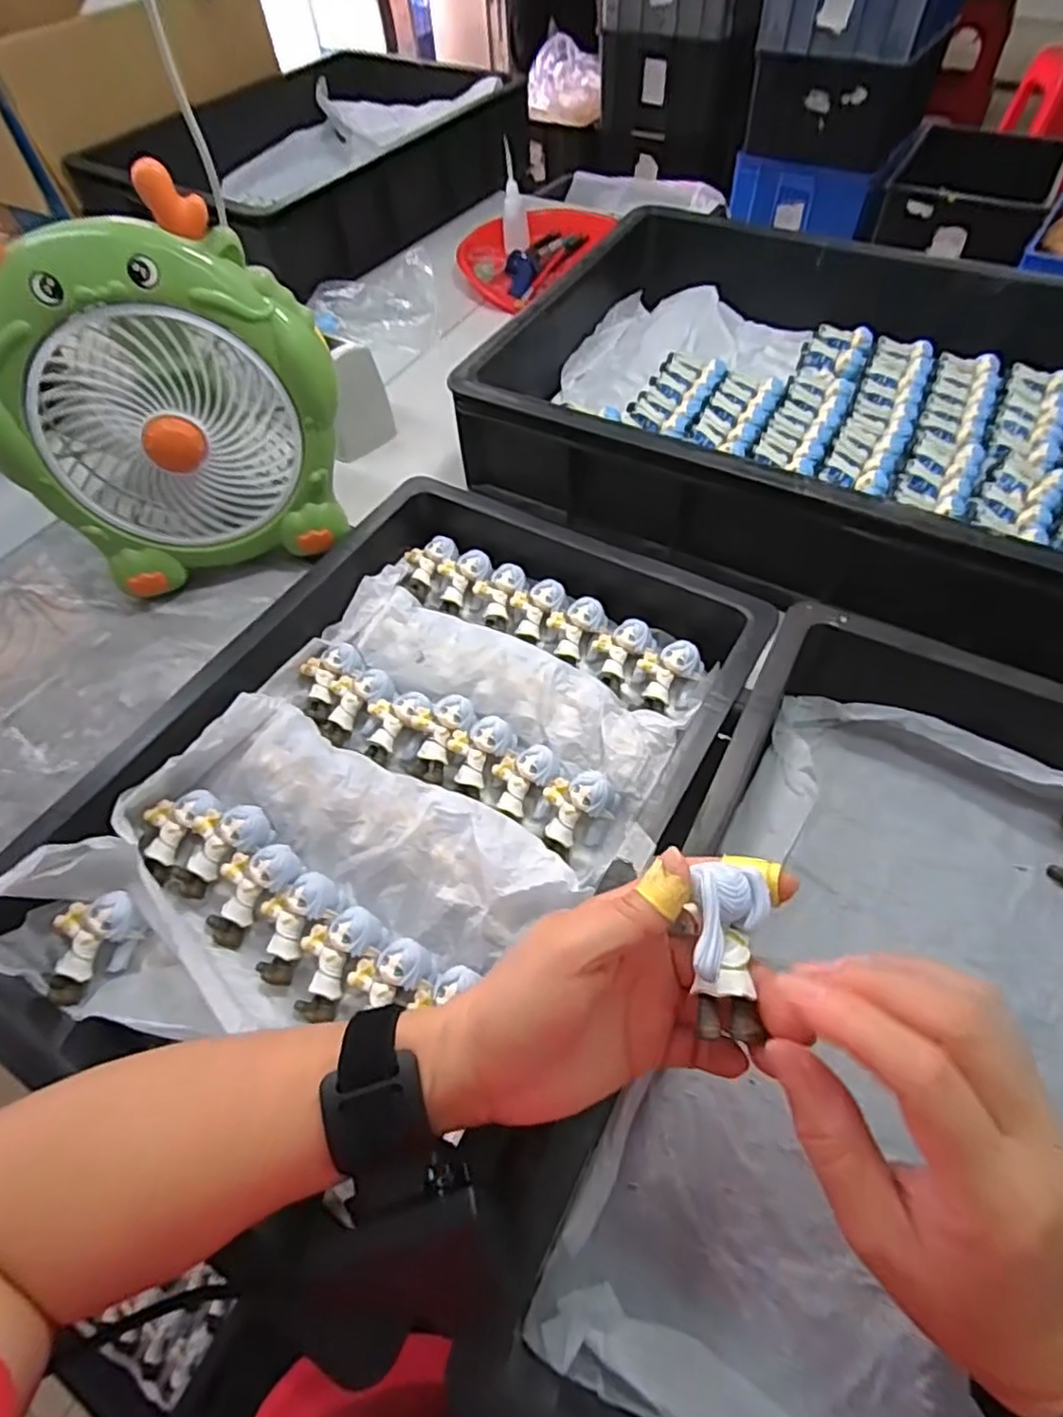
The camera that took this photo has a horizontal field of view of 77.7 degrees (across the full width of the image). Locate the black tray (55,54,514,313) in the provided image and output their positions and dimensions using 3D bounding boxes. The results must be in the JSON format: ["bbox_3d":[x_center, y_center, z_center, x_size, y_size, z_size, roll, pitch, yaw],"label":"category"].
[{"bbox_3d":[-0.356,-0.881,1.063,0.480,0.123,0.633,26,61,19],"label":"black tray"}]

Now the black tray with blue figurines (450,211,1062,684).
[{"bbox_3d":[0.273,-0.274,0.609,0.576,0.109,0.424,25,61,18],"label":"black tray with blue figurines"}]

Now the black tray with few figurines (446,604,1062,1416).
[{"bbox_3d":[0.209,0.169,0.337,0.303,0.100,0.442,24,61,18],"label":"black tray with few figurines"}]

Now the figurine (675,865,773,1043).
[{"bbox_3d":[0.072,0.086,0.240,0.028,0.025,0.055,7,57,8],"label":"figurine"}]

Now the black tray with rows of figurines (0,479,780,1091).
[{"bbox_3d":[-0.078,0.044,0.425,0.318,0.067,0.447,26,61,19],"label":"black tray with rows of figurines"}]

